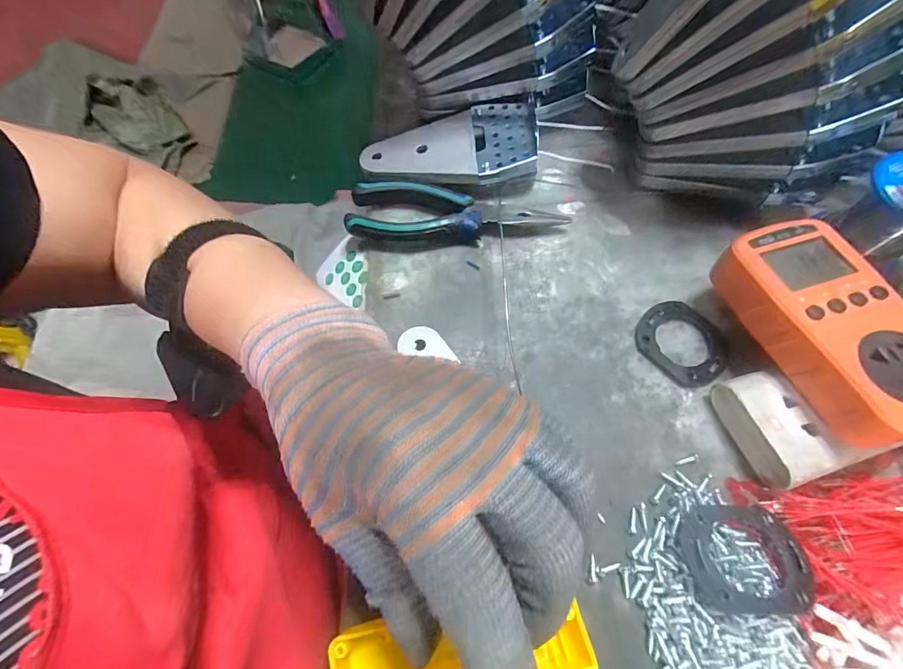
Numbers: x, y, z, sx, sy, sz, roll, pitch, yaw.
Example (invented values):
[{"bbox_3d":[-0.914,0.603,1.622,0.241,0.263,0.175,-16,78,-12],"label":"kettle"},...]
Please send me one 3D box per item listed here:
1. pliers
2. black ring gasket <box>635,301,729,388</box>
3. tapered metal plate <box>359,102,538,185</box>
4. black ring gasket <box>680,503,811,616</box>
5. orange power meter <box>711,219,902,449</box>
[{"bbox_3d":[0.004,-0.086,0.308,0.156,0.024,0.047,7,66,4],"label":"pliers"},{"bbox_3d":[0.156,0.004,0.279,0.058,0.005,0.053,39,72,16],"label":"black ring gasket"},{"bbox_3d":[-0.003,-0.148,0.332,0.133,0.027,0.069,0,66,0],"label":"tapered metal plate"},{"bbox_3d":[0.149,0.114,0.212,0.054,0.006,0.049,-4,56,5],"label":"black ring gasket"},{"bbox_3d":[0.210,-0.006,0.232,0.069,0.032,0.125,-19,67,-8],"label":"orange power meter"}]

